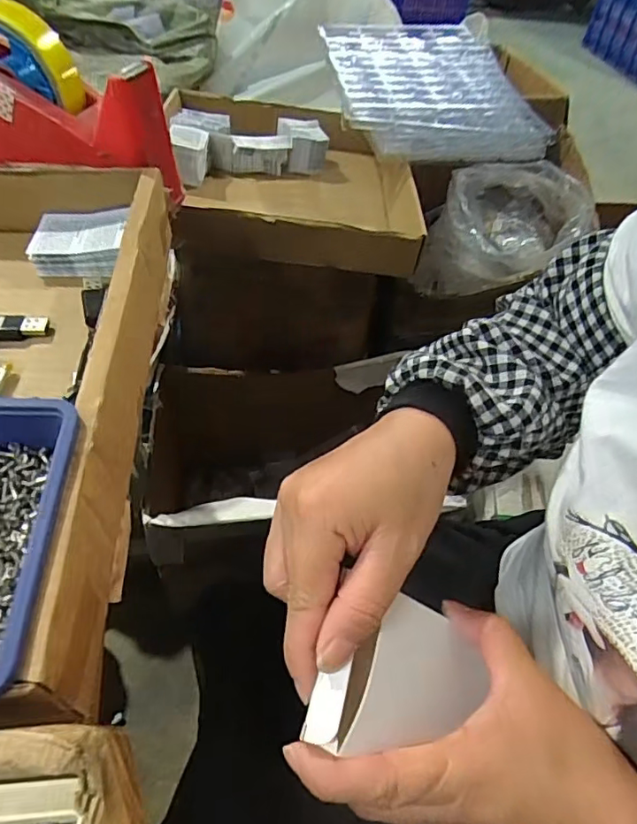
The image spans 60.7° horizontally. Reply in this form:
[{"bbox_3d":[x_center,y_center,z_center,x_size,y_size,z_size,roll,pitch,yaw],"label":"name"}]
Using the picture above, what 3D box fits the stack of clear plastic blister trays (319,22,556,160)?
[{"bbox_3d":[0.163,-0.502,0.823,0.292,0.062,0.294,-5,59,-11],"label":"stack of clear plastic blister trays"}]

